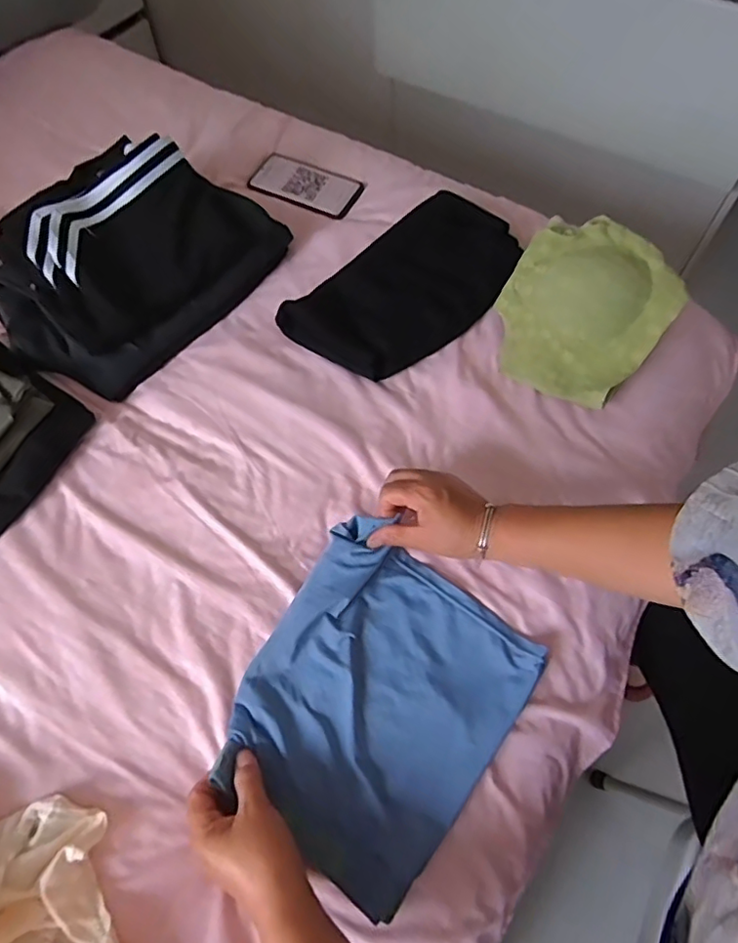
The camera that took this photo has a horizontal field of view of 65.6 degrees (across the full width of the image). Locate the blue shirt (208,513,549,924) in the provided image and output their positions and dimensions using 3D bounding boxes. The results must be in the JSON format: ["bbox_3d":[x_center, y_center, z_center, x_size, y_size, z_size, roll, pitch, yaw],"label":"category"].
[{"bbox_3d":[0.003,0.193,0.500,0.218,0.034,0.247,35,68,17],"label":"blue shirt"}]

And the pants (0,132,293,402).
[{"bbox_3d":[-0.306,-0.278,0.699,0.259,0.119,0.329,36,68,18],"label":"pants"}]

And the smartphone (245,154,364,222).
[{"bbox_3d":[-0.095,-0.427,0.851,0.171,0.014,0.082,26,65,13],"label":"smartphone"}]

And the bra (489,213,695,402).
[{"bbox_3d":[0.248,-0.188,0.670,0.180,0.092,0.192,37,68,18],"label":"bra"}]

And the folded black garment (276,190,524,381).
[{"bbox_3d":[0.052,-0.232,0.711,0.303,0.059,0.169,-40,69,-19],"label":"folded black garment"}]

